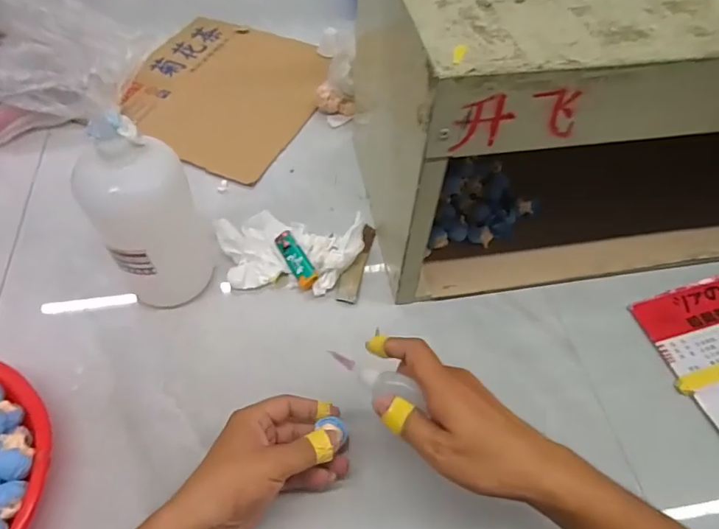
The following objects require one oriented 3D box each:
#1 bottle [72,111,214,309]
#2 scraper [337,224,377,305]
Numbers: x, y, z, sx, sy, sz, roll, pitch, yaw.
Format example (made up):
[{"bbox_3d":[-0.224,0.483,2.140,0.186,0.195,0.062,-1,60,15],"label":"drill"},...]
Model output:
[{"bbox_3d":[-0.199,-0.039,0.471,0.089,0.199,0.072,-21,57,-17],"label":"bottle"},{"bbox_3d":[-0.002,-0.005,0.583,0.023,0.006,0.115,12,54,6],"label":"scraper"}]

